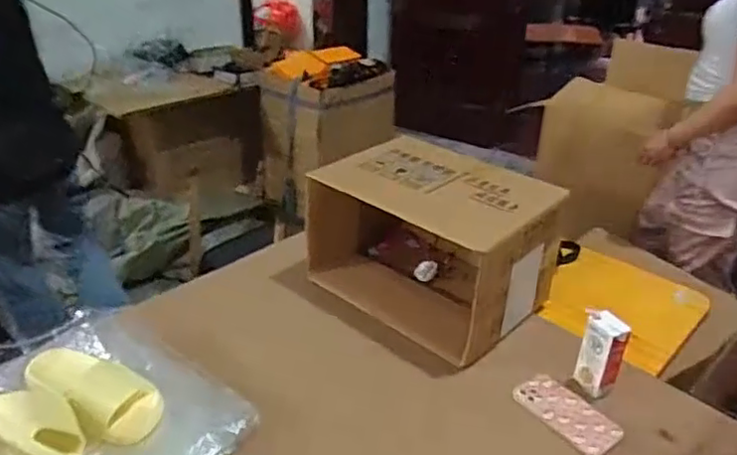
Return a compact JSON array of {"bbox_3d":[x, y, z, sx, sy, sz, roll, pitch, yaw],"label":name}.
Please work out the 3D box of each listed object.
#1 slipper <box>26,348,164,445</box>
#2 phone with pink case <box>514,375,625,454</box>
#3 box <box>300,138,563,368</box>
[{"bbox_3d":[-0.403,0.239,0.897,0.205,0.055,0.102,29,33,4],"label":"slipper"},{"bbox_3d":[0.300,0.284,0.947,0.083,0.018,0.159,-34,45,-29],"label":"phone with pink case"},{"bbox_3d":[0.116,0.037,1.180,0.408,0.281,0.266,24,36,35],"label":"box"}]

